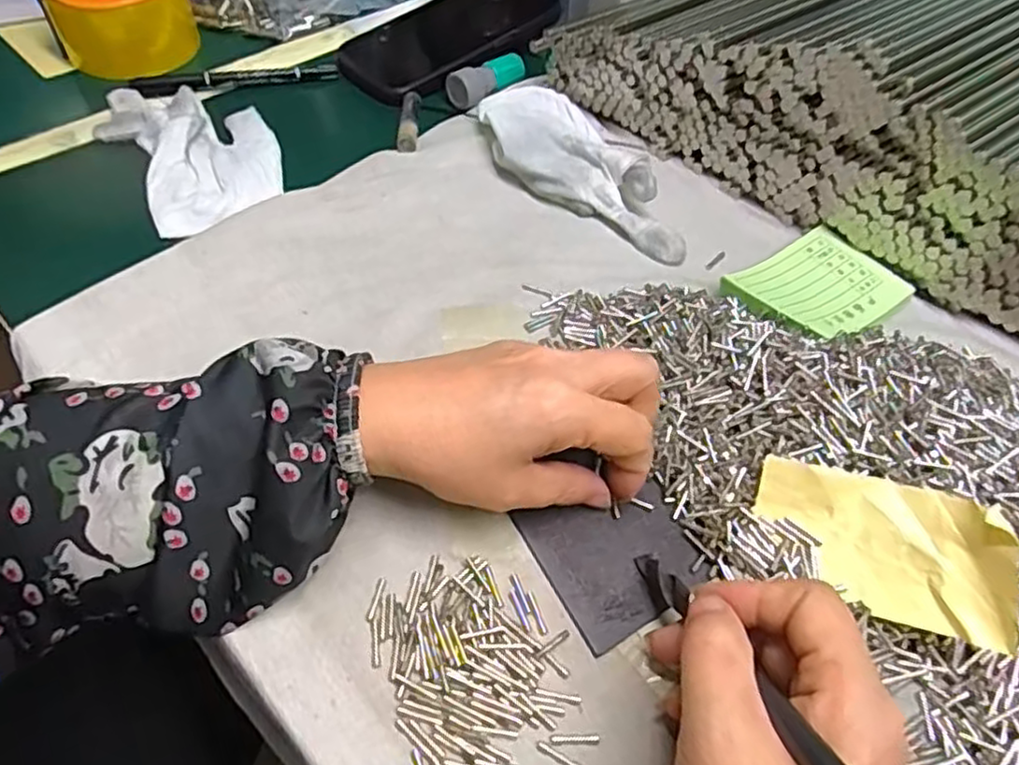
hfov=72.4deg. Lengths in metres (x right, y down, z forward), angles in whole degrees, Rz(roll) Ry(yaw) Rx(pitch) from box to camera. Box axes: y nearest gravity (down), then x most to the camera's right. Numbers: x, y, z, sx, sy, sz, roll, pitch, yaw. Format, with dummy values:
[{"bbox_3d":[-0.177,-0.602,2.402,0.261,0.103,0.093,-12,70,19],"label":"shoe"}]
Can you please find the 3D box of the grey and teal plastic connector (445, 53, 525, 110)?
[{"bbox_3d":[-0.016,-0.220,0.501,0.025,0.021,0.060,39,61,23],"label":"grey and teal plastic connector"}]

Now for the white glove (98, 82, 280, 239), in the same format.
[{"bbox_3d":[-0.197,-0.150,0.439,0.091,0.014,0.145,-30,60,-22],"label":"white glove"}]

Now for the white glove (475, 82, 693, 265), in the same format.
[{"bbox_3d":[0.039,-0.134,0.434,0.072,0.028,0.163,-17,56,-15],"label":"white glove"}]

